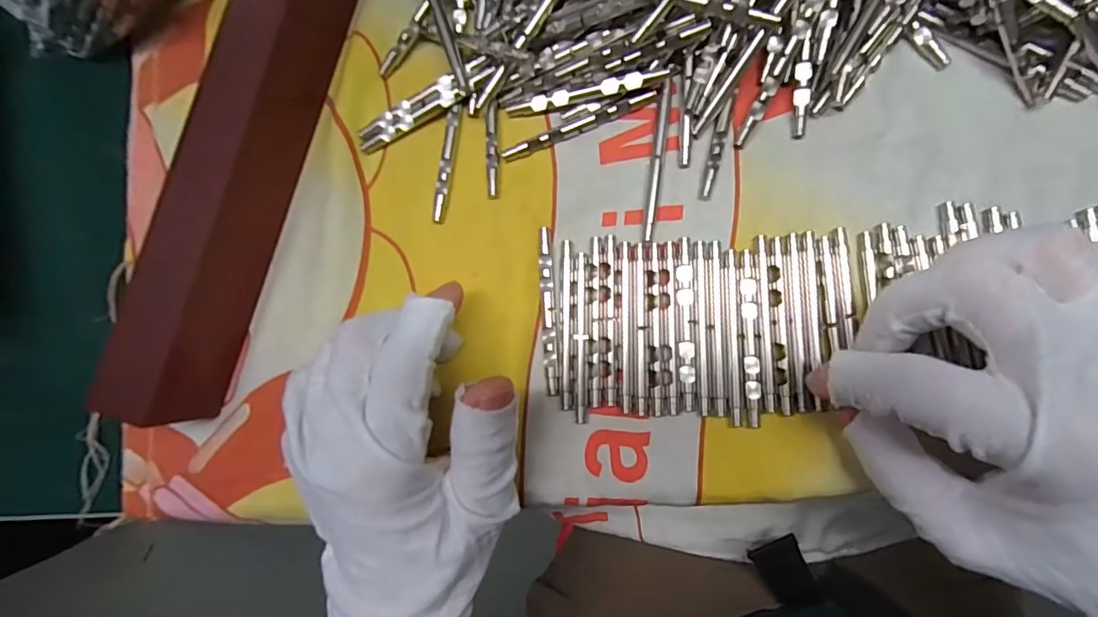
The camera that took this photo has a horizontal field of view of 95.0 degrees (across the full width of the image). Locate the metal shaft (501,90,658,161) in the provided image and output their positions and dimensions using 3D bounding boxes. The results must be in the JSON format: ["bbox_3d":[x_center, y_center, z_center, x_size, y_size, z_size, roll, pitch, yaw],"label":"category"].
[{"bbox_3d":[0.012,-0.077,0.211,0.067,0.004,0.005,-21,84,5],"label":"metal shaft"}]

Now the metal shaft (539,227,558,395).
[{"bbox_3d":[0.000,0.001,0.205,0.006,0.004,0.068,-3,86,7],"label":"metal shaft"}]

